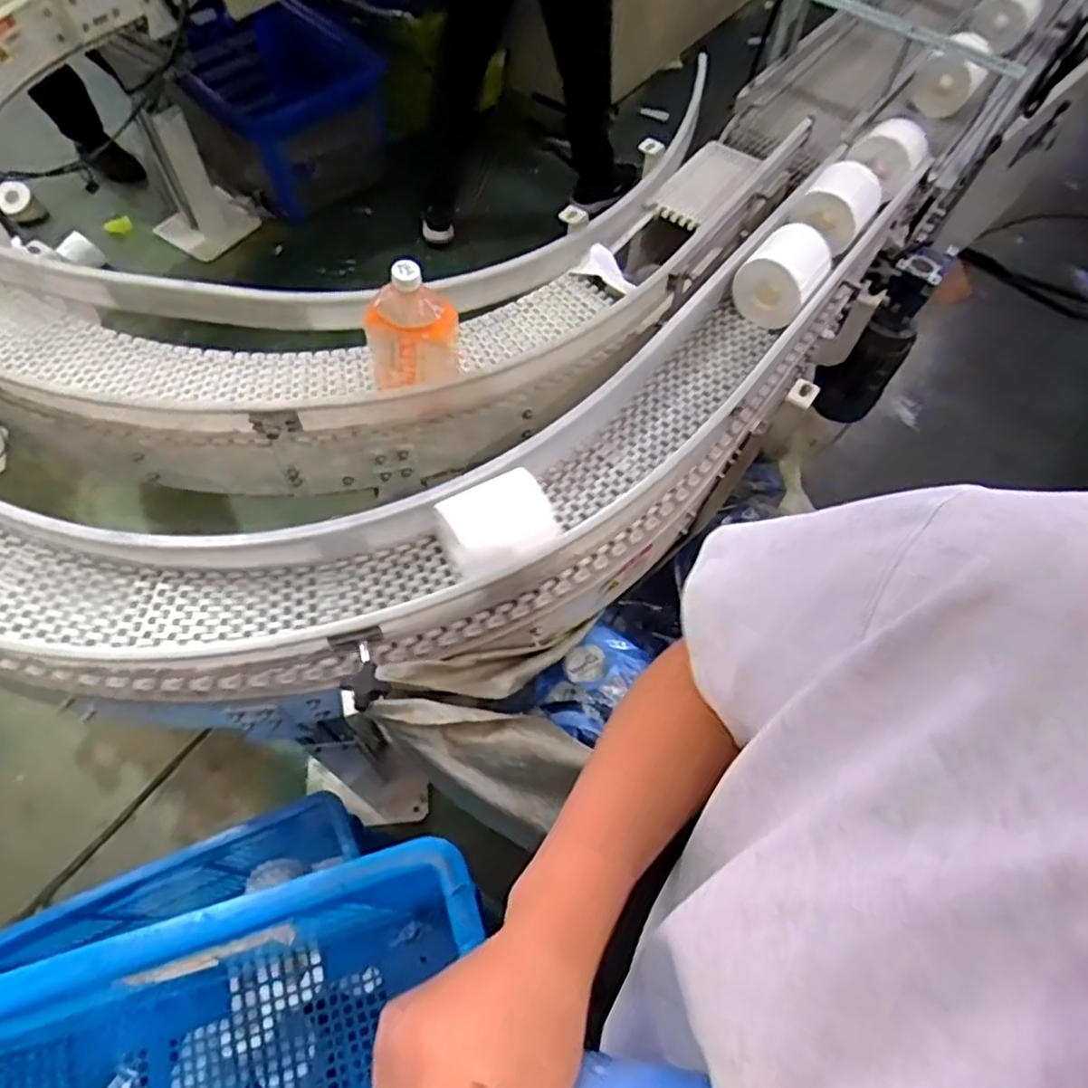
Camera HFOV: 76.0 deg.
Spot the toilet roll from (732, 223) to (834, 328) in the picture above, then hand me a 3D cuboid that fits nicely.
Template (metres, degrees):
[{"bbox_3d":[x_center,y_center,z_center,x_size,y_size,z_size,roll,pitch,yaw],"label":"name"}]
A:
[{"bbox_3d":[0.352,-0.396,1.022,0.104,0.105,0.118,33,64,14],"label":"toilet roll"}]

